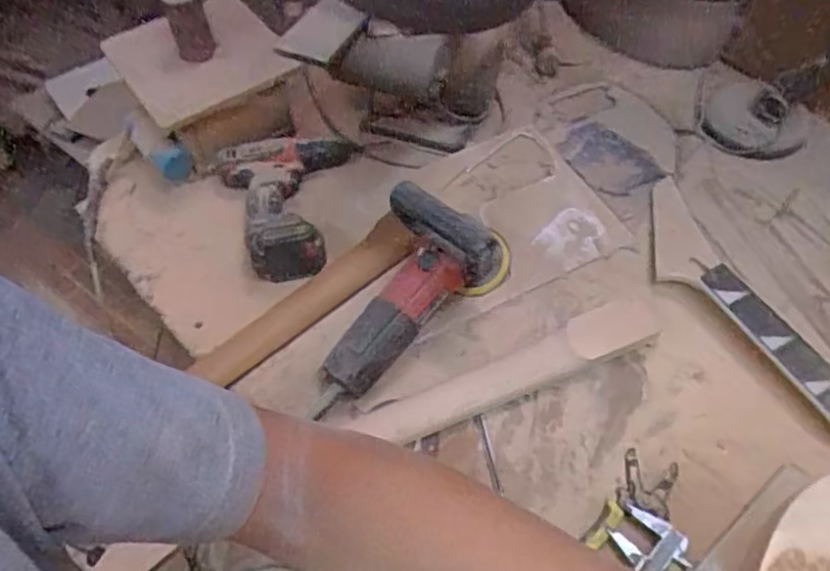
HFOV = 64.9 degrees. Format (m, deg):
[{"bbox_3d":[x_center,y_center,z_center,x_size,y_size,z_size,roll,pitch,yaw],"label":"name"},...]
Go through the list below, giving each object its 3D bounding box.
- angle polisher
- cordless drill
[{"bbox_3d":[0.006,0.005,0.714,0.132,0.152,0.229,23,61,15],"label":"angle polisher"},{"bbox_3d":[-0.151,-0.110,0.852,0.170,0.066,0.202,-14,58,-7],"label":"cordless drill"}]

